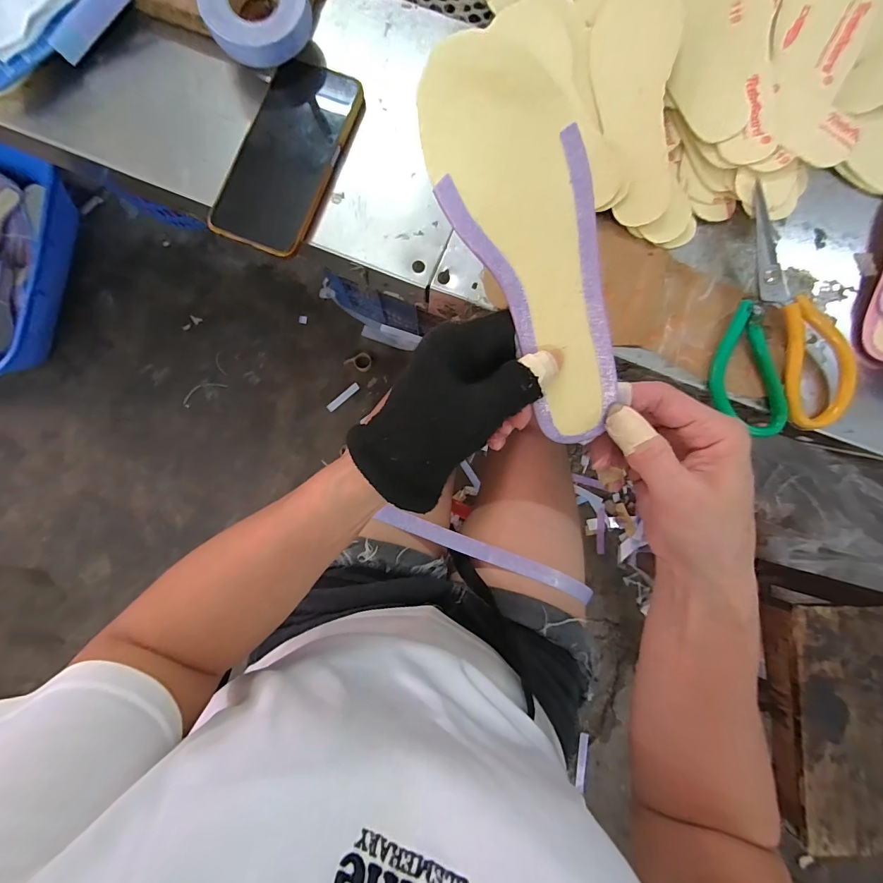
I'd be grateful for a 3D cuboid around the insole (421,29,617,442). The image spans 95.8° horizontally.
[{"bbox_3d":[0.043,-0.082,0.191,0.062,0.004,0.178,-17,110,9],"label":"insole"}]

